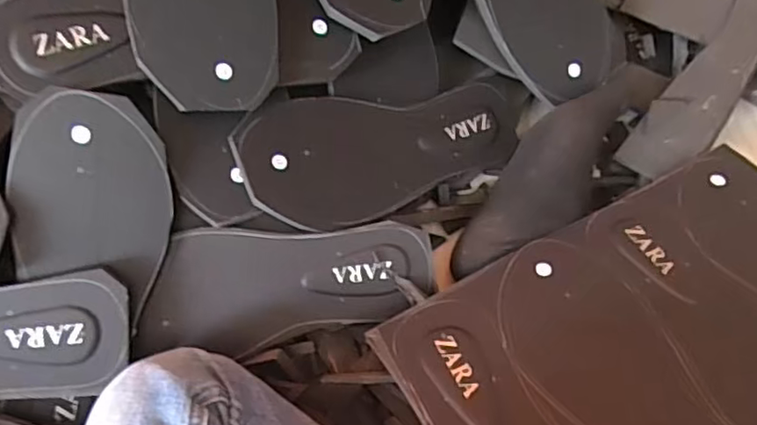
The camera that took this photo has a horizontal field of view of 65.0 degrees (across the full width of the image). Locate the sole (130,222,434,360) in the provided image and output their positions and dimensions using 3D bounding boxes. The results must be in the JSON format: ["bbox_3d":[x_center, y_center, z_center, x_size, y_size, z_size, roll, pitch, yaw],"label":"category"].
[{"bbox_3d":[-0.066,0.057,0.447,0.214,0.010,0.088,-2,94,-8],"label":"sole"}]

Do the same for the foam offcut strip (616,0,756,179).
[{"bbox_3d":[0.312,-0.137,0.542,0.060,0.056,0.253,33,69,16],"label":"foam offcut strip"}]

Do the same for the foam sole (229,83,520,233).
[{"bbox_3d":[0.013,-0.051,0.488,0.250,0.008,0.100,-12,87,-26],"label":"foam sole"}]

